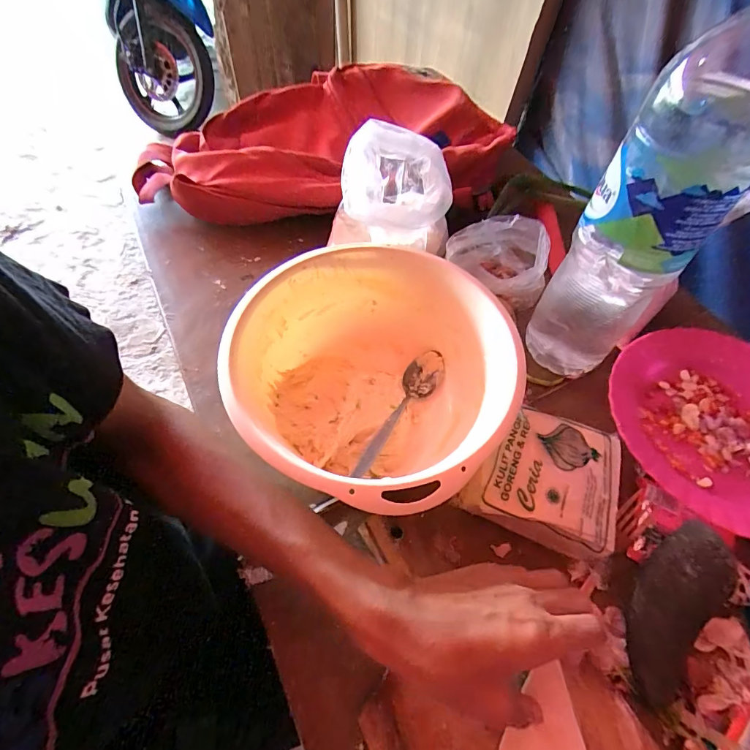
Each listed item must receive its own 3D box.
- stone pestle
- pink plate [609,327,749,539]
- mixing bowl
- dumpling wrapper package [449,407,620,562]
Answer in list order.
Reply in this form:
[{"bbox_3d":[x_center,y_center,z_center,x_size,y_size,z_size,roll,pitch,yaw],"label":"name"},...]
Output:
[{"bbox_3d":[0.222,0.170,0.306,0.046,0.041,0.136,32,74,15],"label":"stone pestle"},{"bbox_3d":[0.345,0.045,0.403,0.212,0.024,0.224,2,58,-3],"label":"pink plate"},{"bbox_3d":[-0.003,0.004,0.384,0.238,0.106,0.238,2,58,-3],"label":"mixing bowl"},{"bbox_3d":[0.149,0.085,0.360,0.119,0.046,0.115,19,59,8],"label":"dumpling wrapper package"}]

